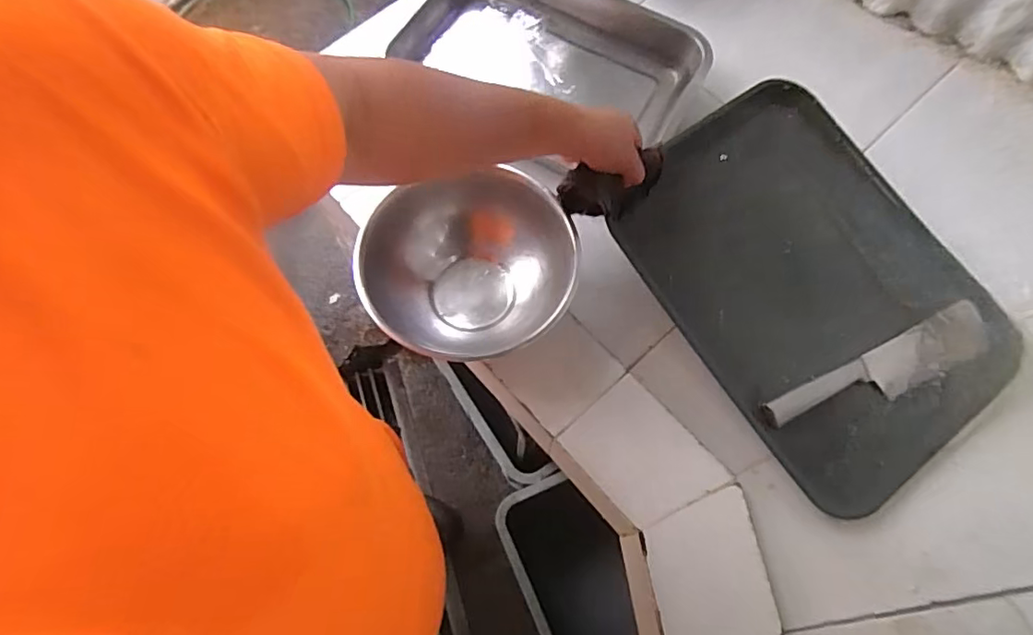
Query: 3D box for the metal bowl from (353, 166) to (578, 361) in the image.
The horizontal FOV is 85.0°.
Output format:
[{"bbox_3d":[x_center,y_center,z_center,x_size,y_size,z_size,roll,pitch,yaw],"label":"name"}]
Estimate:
[{"bbox_3d":[-0.050,-0.059,0.623,0.214,0.121,0.187,11,68,3],"label":"metal bowl"}]

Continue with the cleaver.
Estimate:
[{"bbox_3d":[0.411,0.064,0.633,0.302,0.014,0.060,-23,86,-11],"label":"cleaver"}]

